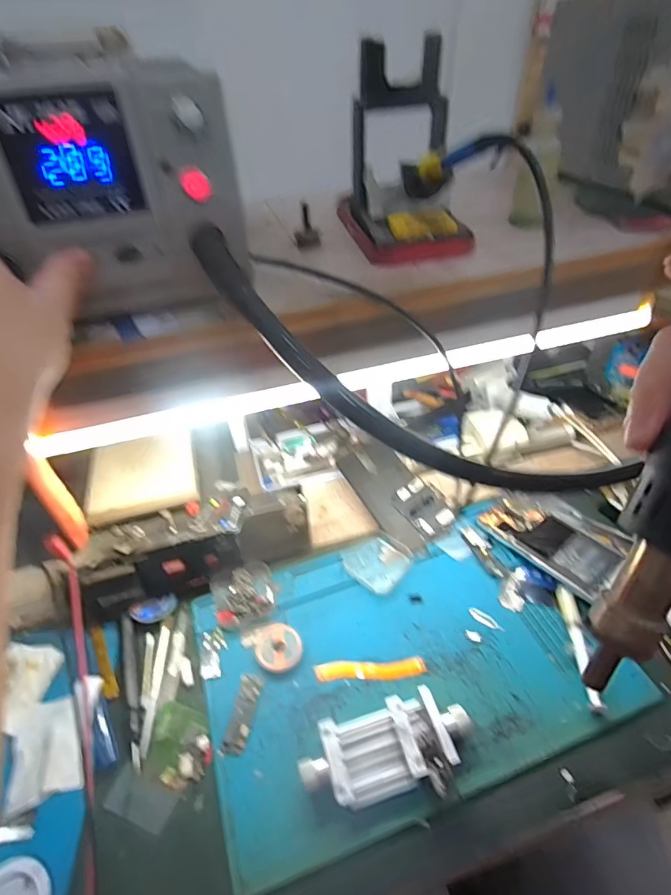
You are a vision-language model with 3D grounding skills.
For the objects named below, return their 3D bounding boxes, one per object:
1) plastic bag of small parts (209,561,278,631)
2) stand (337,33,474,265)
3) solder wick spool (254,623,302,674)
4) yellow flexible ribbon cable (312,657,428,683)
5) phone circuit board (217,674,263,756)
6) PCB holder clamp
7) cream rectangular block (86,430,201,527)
[{"bbox_3d":[-0.095,0.154,0.494,0.063,0.016,0.065,-16,43,-12],"label":"plastic bag of small parts"},{"bbox_3d":[0.062,-0.246,0.400,0.106,0.132,0.119,-1,43,1],"label":"stand"},{"bbox_3d":[-0.055,0.192,0.457,0.042,0.010,0.046,-2,42,2],"label":"solder wick spool"},{"bbox_3d":[0.033,0.210,0.445,0.101,0.006,0.019,-3,42,1],"label":"yellow flexible ribbon cable"},{"bbox_3d":[-0.082,0.236,0.418,0.020,0.004,0.064,6,43,11],"label":"phone circuit board"},{"bbox_3d":[0.043,0.246,0.378,0.133,0.035,0.068,-14,43,-11],"label":"PCB holder clamp"},{"bbox_3d":[-0.207,0.029,0.509,0.110,0.015,0.105,-12,42,-9],"label":"cream rectangular block"}]

